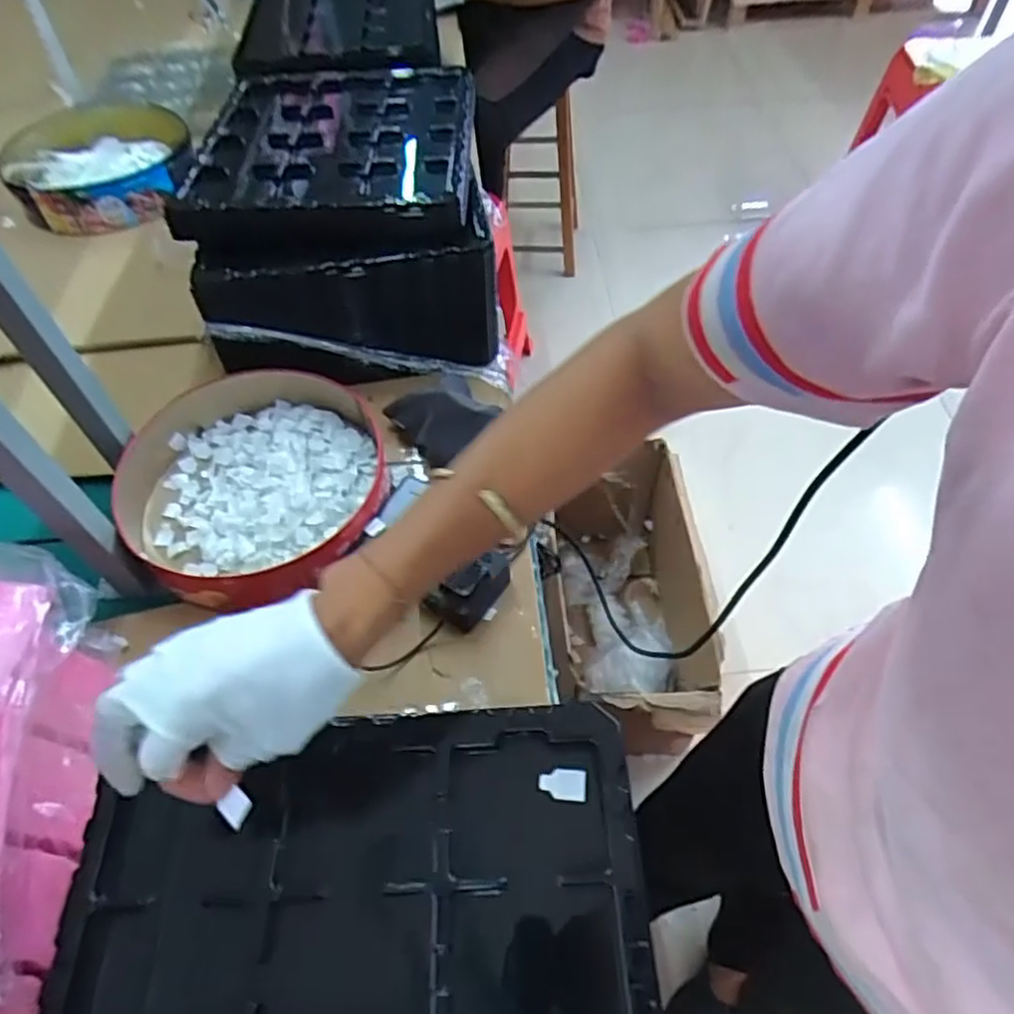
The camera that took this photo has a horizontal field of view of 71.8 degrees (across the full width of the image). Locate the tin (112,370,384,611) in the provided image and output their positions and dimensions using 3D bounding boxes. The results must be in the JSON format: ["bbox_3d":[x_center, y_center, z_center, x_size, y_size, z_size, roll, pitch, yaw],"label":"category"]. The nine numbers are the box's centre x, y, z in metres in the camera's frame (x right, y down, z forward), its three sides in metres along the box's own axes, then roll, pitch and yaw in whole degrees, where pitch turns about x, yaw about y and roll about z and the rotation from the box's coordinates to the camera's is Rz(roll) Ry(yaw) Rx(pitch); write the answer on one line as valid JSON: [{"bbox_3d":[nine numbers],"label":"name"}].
[{"bbox_3d":[-0.273,-0.032,0.777,0.290,0.072,0.271,-1,54,2],"label":"tin"}]

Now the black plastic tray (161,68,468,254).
[{"bbox_3d":[-0.217,-0.453,0.885,0.339,0.031,0.424,-4,54,0],"label":"black plastic tray"}]

